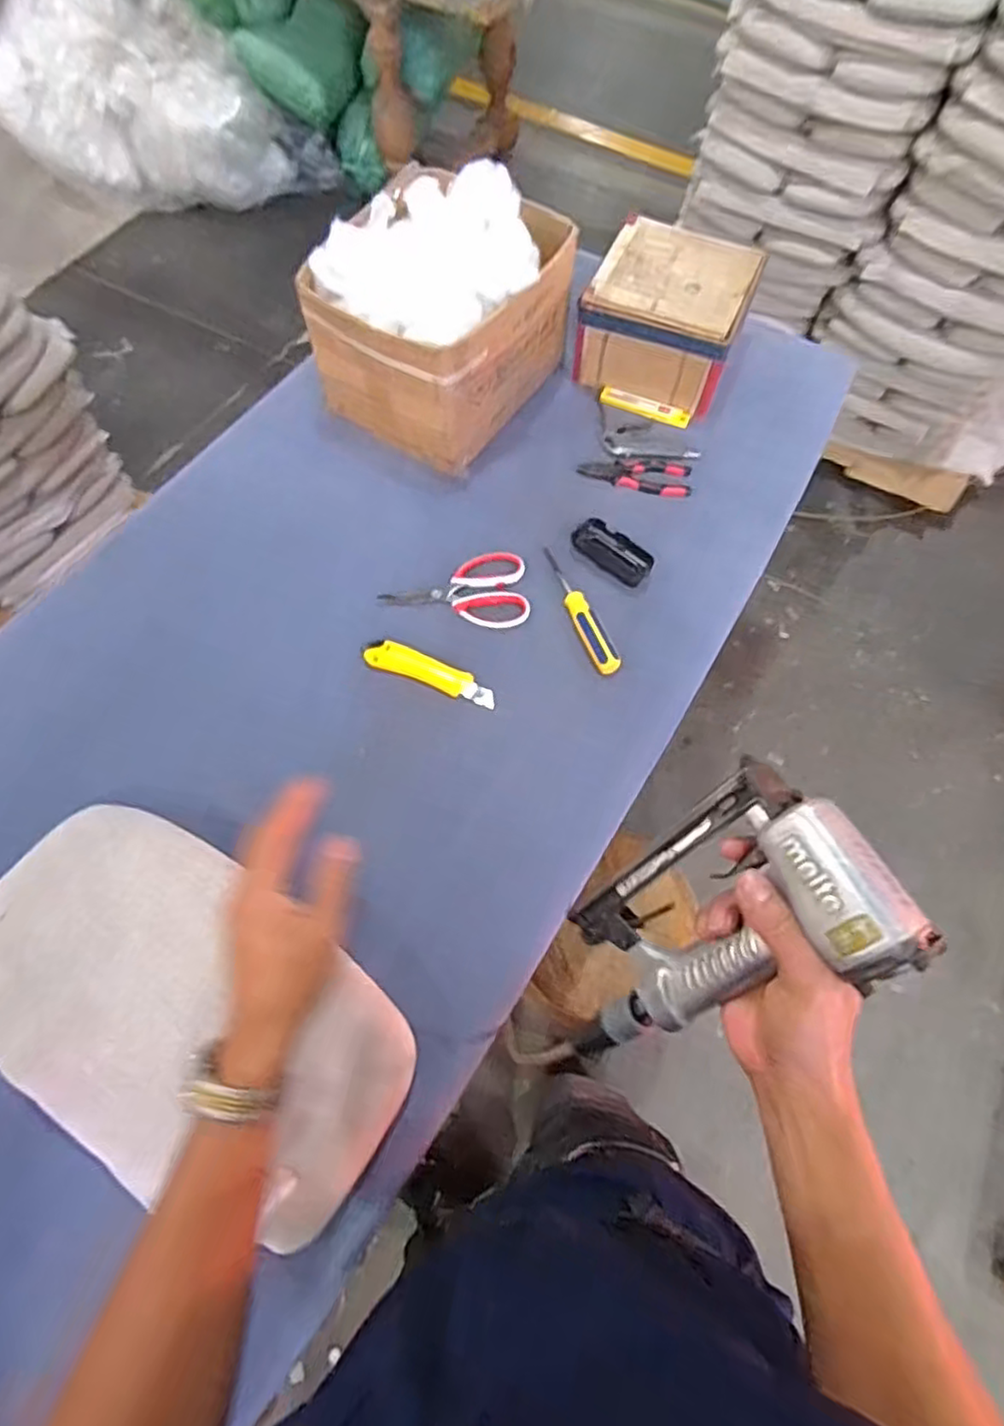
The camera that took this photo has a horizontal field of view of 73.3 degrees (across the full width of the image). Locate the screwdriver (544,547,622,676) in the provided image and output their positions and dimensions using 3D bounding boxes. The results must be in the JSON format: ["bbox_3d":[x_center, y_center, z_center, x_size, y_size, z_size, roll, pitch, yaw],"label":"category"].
[{"bbox_3d":[0.096,-0.136,0.848,0.033,0.022,0.200,-20,66,-10],"label":"screwdriver"}]

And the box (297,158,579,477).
[{"bbox_3d":[-0.082,-0.534,0.918,0.262,0.236,0.285,29,67,12],"label":"box"}]

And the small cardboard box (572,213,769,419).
[{"bbox_3d":[0.243,-0.584,0.994,0.212,0.134,0.239,22,66,9],"label":"small cardboard box"}]

